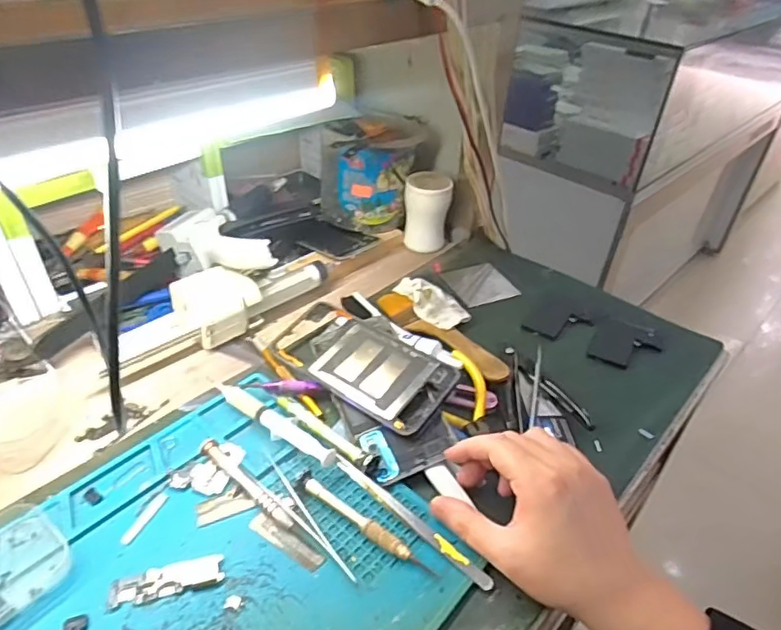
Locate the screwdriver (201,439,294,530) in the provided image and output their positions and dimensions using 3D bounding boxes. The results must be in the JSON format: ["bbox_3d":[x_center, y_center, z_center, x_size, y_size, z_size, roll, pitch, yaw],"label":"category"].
[{"bbox_3d":[-0.101,0.118,0.387,0.094,0.009,0.011,29,45,29],"label":"screwdriver"}]

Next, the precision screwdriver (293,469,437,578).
[{"bbox_3d":[-0.019,0.139,0.369,0.111,0.008,0.012,27,44,27],"label":"precision screwdriver"}]

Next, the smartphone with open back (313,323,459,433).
[{"bbox_3d":[-0.006,0.049,0.460,0.112,0.008,0.074,30,58,29],"label":"smartphone with open back"}]

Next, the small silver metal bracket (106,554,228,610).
[{"bbox_3d":[-0.137,0.163,0.338,0.065,0.004,0.020,-9,39,-15],"label":"small silver metal bracket"}]

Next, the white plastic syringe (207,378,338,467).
[{"bbox_3d":[-0.095,0.082,0.432,0.132,0.016,0.019,29,45,29],"label":"white plastic syringe"}]

